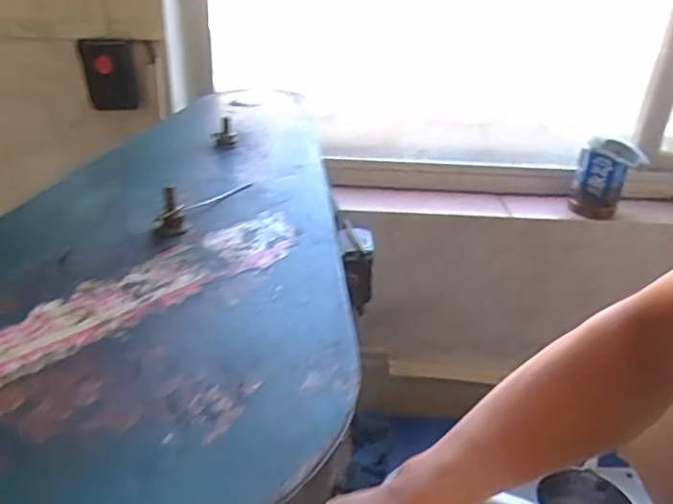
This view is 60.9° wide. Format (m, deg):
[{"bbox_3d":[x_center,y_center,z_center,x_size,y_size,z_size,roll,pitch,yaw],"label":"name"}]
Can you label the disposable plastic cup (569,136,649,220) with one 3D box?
[{"bbox_3d":[0.481,-0.136,1.030,0.088,0.146,0.067,5,28,3],"label":"disposable plastic cup"}]

